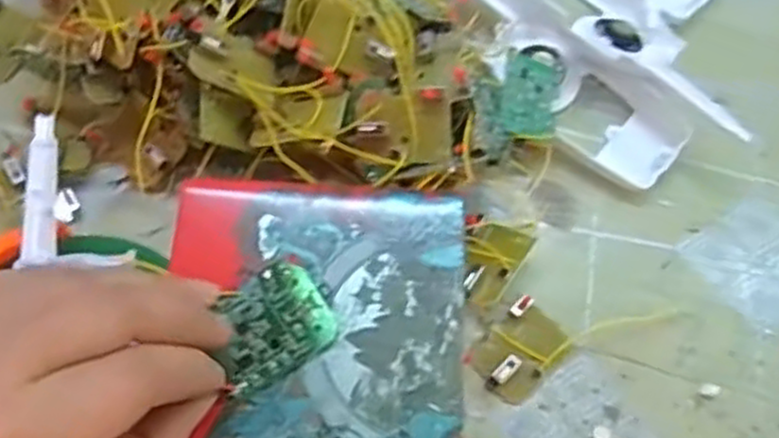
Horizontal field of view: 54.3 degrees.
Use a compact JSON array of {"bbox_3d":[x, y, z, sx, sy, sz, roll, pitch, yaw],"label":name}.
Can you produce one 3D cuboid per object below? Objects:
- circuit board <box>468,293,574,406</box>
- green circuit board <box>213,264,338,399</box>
[{"bbox_3d":[0.061,0.062,0.355,0.033,0.010,0.044,43,73,13],"label":"circuit board"},{"bbox_3d":[-0.040,0.036,0.257,0.039,0.004,0.033,-30,97,-12],"label":"green circuit board"}]

